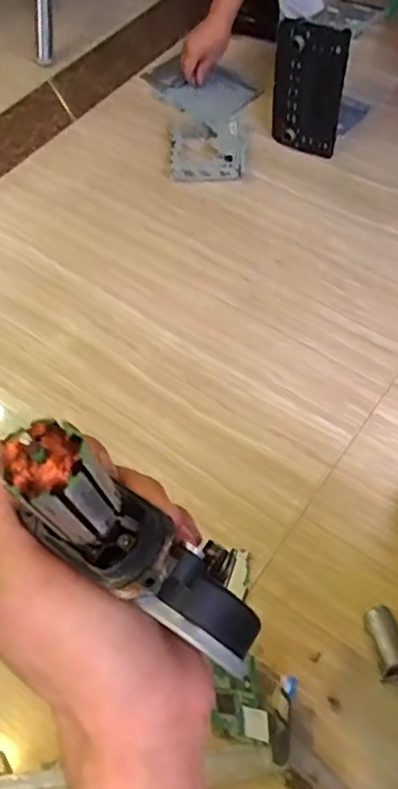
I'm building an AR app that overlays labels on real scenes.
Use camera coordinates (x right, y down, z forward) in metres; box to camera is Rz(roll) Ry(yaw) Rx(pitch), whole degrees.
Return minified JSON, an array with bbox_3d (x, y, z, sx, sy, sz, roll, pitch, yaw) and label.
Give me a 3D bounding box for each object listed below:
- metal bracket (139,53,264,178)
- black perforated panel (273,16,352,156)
[{"bbox_3d":[0.002,-0.503,1.133,0.212,0.049,0.282,-1,61,3],"label":"metal bracket"},{"bbox_3d":[0.183,-0.507,1.034,0.120,0.223,0.020,21,61,14],"label":"black perforated panel"}]

